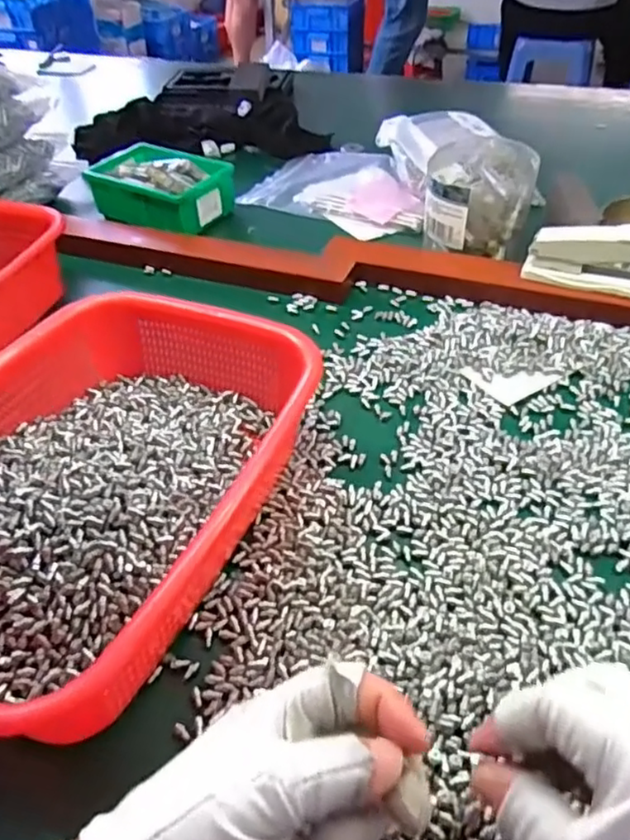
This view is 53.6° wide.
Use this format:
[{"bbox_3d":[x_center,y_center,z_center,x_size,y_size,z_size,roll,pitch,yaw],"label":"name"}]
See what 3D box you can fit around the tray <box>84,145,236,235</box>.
[{"bbox_3d":[-0.171,-0.268,0.715,0.151,0.052,0.112,23,49,26],"label":"tray"}]

